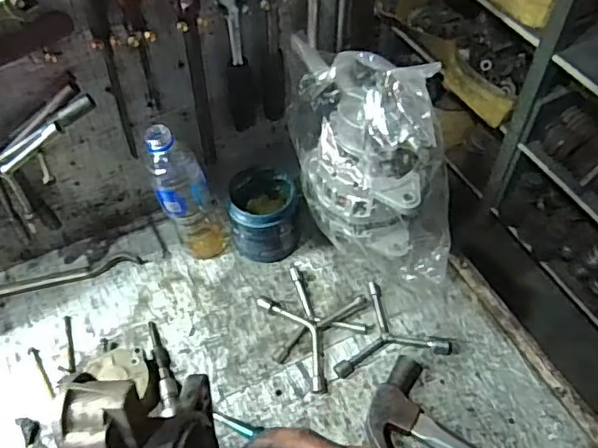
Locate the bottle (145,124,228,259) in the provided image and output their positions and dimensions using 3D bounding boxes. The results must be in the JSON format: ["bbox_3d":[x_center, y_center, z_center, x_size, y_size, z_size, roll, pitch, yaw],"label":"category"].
[{"bbox_3d":[-0.139,-0.038,0.718,0.074,0.215,0.058,-11,54,-7],"label":"bottle"}]

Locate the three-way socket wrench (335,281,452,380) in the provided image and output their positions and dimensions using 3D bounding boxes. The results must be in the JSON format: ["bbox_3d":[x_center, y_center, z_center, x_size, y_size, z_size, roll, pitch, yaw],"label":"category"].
[{"bbox_3d":[0.104,0.121,0.711,0.143,0.015,0.115,-10,54,-6],"label":"three-way socket wrench"}]

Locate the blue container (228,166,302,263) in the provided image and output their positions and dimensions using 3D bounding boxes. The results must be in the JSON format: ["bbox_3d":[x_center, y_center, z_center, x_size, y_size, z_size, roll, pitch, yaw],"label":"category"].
[{"bbox_3d":[-0.043,-0.016,0.763,0.086,0.097,0.096,-3,54,-1],"label":"blue container"}]

